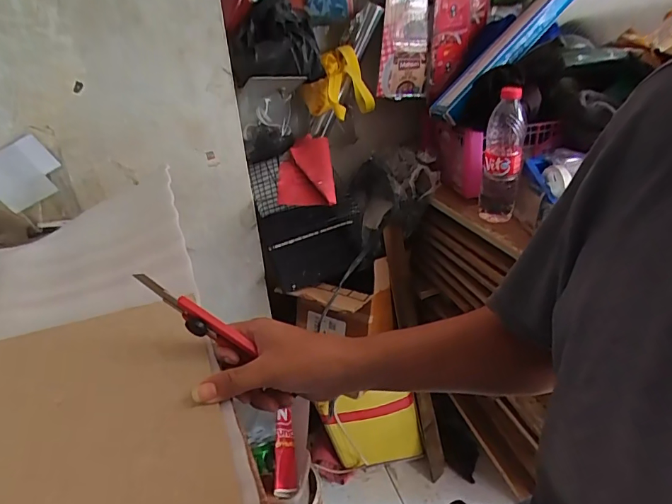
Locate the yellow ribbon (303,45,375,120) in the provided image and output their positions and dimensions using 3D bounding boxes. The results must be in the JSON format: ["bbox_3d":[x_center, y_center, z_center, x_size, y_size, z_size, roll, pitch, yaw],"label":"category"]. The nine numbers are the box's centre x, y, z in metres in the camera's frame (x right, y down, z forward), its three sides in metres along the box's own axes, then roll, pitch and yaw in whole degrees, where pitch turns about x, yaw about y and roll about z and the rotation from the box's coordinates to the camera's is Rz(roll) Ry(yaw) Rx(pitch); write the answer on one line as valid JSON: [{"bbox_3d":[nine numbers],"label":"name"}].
[{"bbox_3d":[0.006,-0.301,0.828,0.129,0.112,0.124,0,36,1],"label":"yellow ribbon"}]

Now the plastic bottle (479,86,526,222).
[{"bbox_3d":[0.276,-0.155,0.748,0.063,0.223,0.053,10,38,18],"label":"plastic bottle"}]

